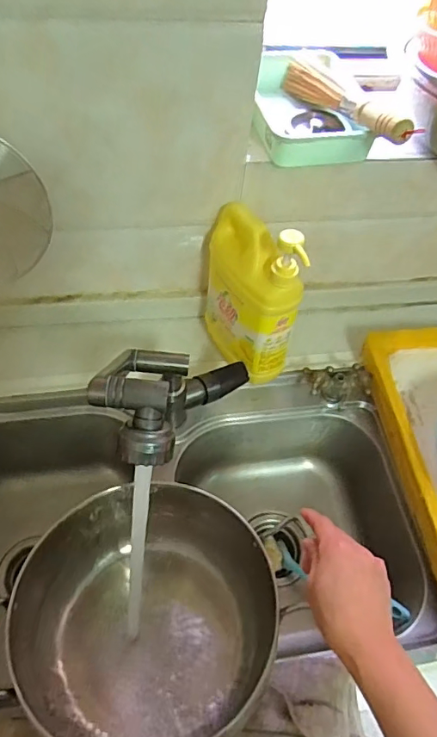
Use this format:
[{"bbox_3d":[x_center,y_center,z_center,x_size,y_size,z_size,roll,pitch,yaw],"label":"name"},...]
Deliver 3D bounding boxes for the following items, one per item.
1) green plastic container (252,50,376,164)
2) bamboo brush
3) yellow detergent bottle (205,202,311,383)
[{"bbox_3d":[0.111,-0.333,0.633,0.133,0.040,0.199,1,57,-5],"label":"green plastic container"},{"bbox_3d":[0.149,-0.323,0.600,0.025,0.044,0.236,-18,48,-16],"label":"bamboo brush"},{"bbox_3d":[0.035,-0.105,0.642,0.063,0.219,0.169,-26,62,-20],"label":"yellow detergent bottle"}]

